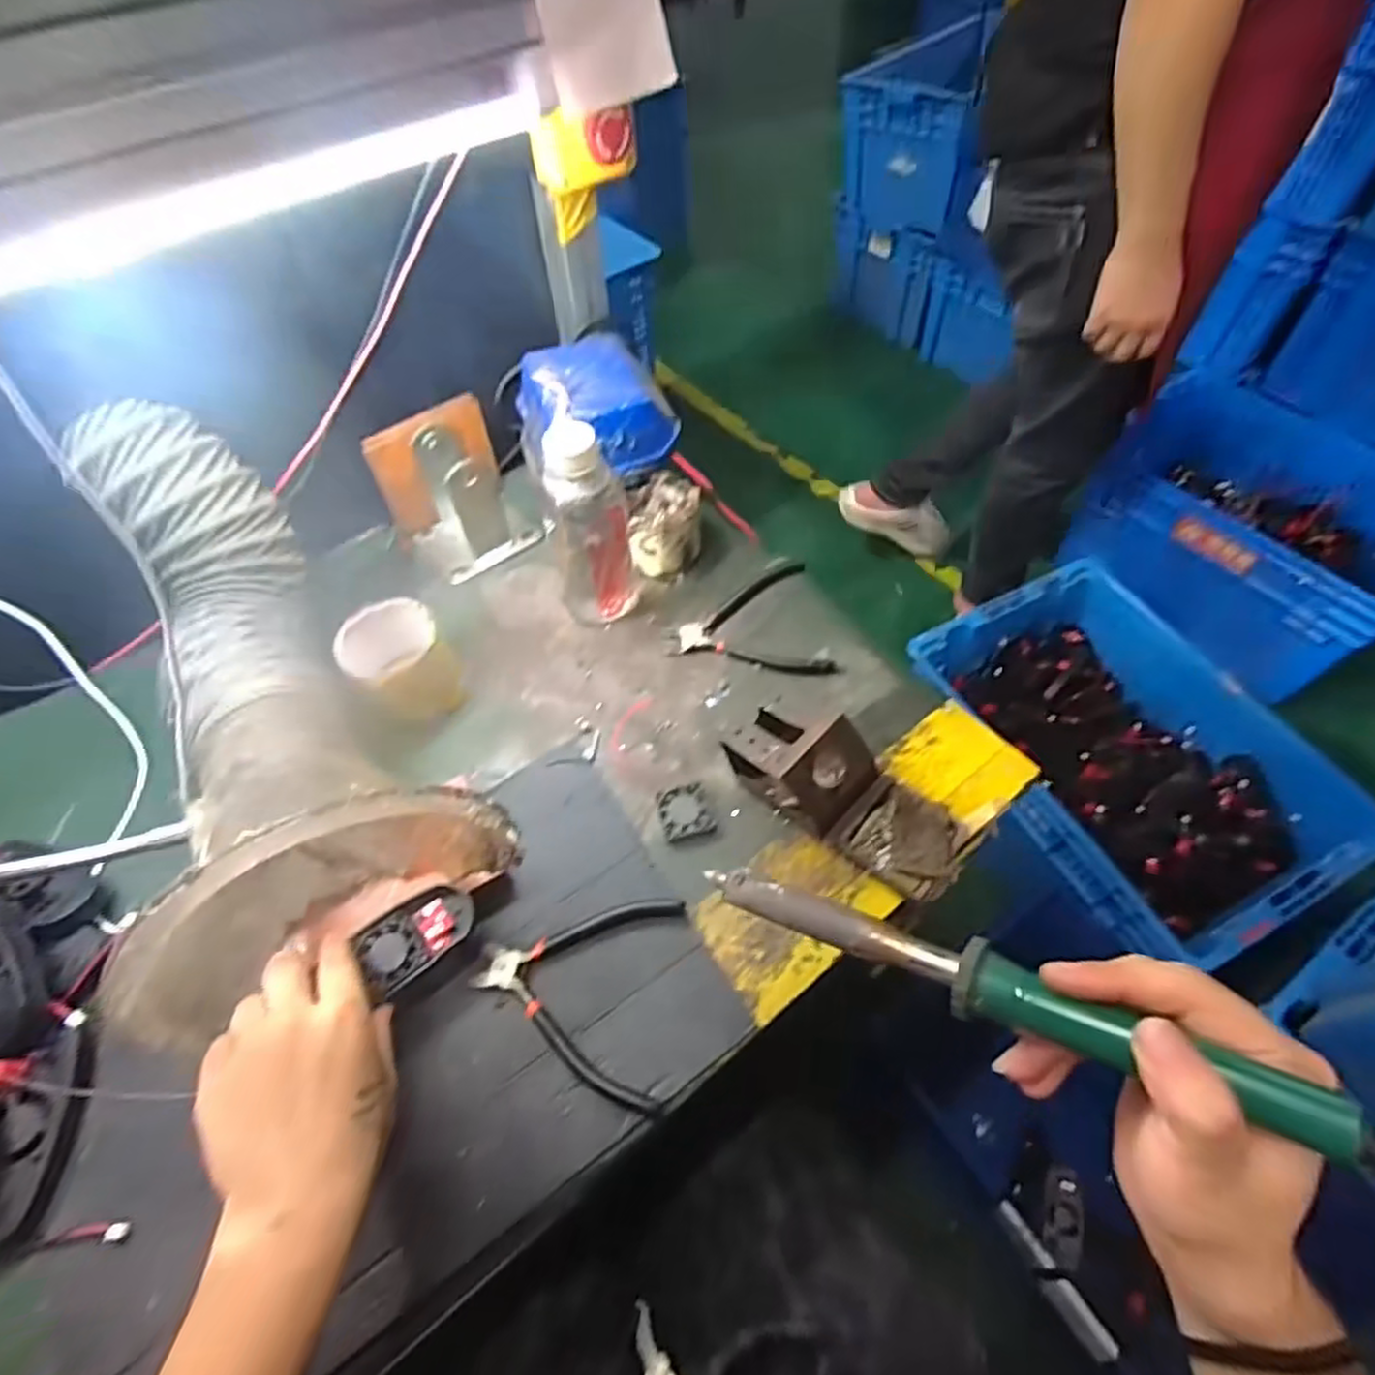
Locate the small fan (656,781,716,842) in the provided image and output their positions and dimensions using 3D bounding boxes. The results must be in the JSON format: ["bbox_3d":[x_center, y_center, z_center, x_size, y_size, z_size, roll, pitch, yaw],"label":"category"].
[{"bbox_3d":[-0.002,0.097,0.553,0.038,0.008,0.042,-16,56,-7],"label":"small fan"}]

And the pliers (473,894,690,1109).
[{"bbox_3d":[-0.076,0.201,0.483,0.133,0.011,0.131,5,56,7],"label":"pliers"}]

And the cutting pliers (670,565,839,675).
[{"bbox_3d":[0.068,-0.068,0.654,0.144,0.019,0.111,9,57,10],"label":"cutting pliers"}]

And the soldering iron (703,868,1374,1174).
[{"bbox_3d":[0.123,0.126,0.295,0.272,0.027,0.026,13,55,37],"label":"soldering iron"}]

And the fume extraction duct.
[{"bbox_3d":[-0.316,0.001,0.513,0.204,0.204,0.411,-31,60,-17],"label":"fume extraction duct"}]

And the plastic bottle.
[{"bbox_3d":[-0.082,-0.124,0.608,0.069,0.177,0.061,-14,56,-6],"label":"plastic bottle"}]

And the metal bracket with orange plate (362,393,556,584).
[{"bbox_3d":[-0.227,-0.185,0.691,0.113,0.125,0.097,-29,59,-16],"label":"metal bracket with orange plate"}]

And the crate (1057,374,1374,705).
[{"bbox_3d":[1.127,-0.345,1.435,0.454,0.277,0.572,-35,61,-19],"label":"crate"}]

